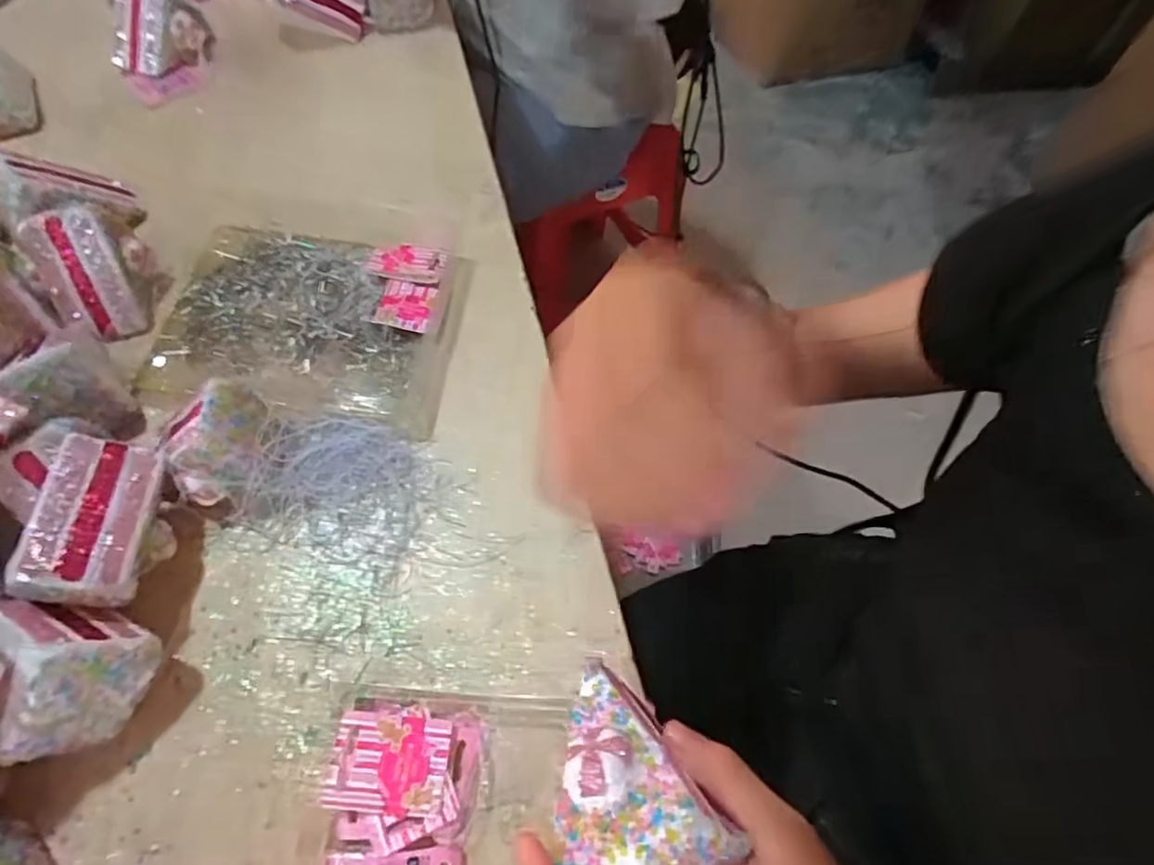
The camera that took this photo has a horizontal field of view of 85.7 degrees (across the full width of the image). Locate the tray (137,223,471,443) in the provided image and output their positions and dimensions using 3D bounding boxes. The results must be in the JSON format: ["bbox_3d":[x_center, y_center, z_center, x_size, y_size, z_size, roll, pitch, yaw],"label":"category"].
[{"bbox_3d":[-0.194,-0.083,0.461,0.198,0.026,0.160,7,64,-1],"label":"tray"}]

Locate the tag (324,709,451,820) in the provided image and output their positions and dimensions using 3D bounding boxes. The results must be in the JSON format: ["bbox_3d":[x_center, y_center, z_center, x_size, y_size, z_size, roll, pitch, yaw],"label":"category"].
[{"bbox_3d":[-0.096,0.168,0.320,0.057,0.004,0.047,7,58,-4],"label":"tag"}]

